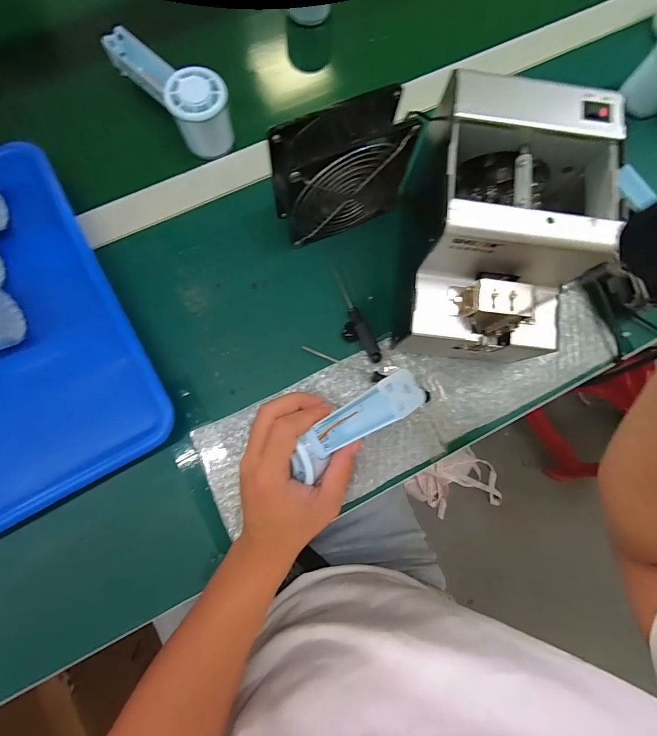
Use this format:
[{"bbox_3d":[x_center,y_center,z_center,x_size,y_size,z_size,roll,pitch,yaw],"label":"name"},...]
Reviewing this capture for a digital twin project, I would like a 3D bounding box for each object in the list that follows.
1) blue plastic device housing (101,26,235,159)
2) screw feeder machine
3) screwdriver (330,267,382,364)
[{"bbox_3d":[-0.162,-0.293,0.376,0.055,0.052,0.148,-42,85,-9],"label":"blue plastic device housing"},{"bbox_3d":[0.136,-0.103,0.311,0.122,0.151,0.166,5,80,-2],"label":"screw feeder machine"},{"bbox_3d":[0.025,-0.055,0.368,0.015,0.008,0.108,-27,83,-7],"label":"screwdriver"}]

